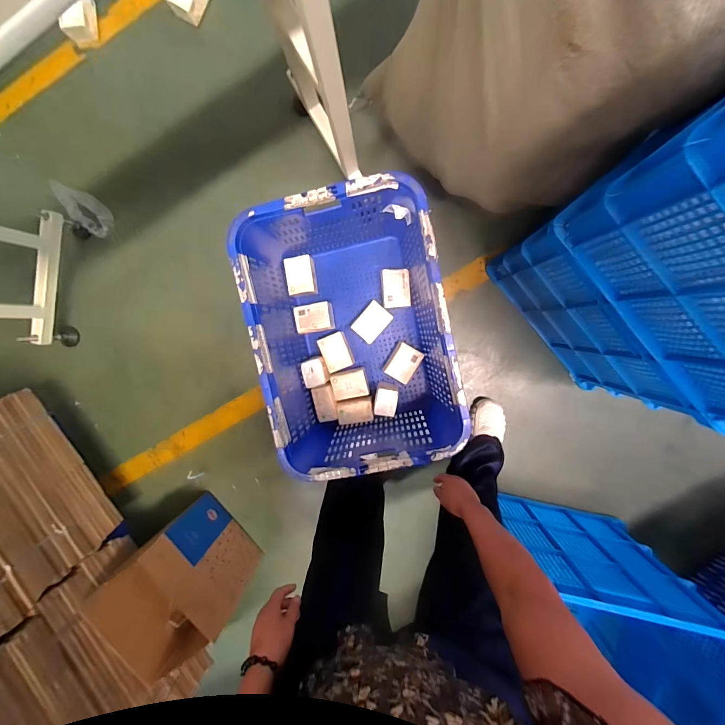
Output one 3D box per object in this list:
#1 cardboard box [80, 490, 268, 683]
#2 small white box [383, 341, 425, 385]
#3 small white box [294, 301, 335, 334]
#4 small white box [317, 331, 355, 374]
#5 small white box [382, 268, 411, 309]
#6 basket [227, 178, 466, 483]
[{"bbox_3d":[-0.602,0.724,1.171,0.317,0.320,0.326,-36,91,7],"label":"cardboard box"},{"bbox_3d":[0.140,0.001,1.183,0.094,0.059,0.121,32,97,2],"label":"small white box"},{"bbox_3d":[-0.159,-0.152,1.189,0.125,0.071,0.095,-10,94,6],"label":"small white box"},{"bbox_3d":[-0.087,-0.036,1.191,0.093,0.070,0.120,-21,93,6],"label":"small white box"},{"bbox_3d":[0.114,-0.245,1.156,0.090,0.062,0.127,-3,95,5],"label":"small white box"},{"bbox_3d":[-0.017,-0.084,1.056,0.489,0.386,0.704,-11,94,6],"label":"basket"}]

